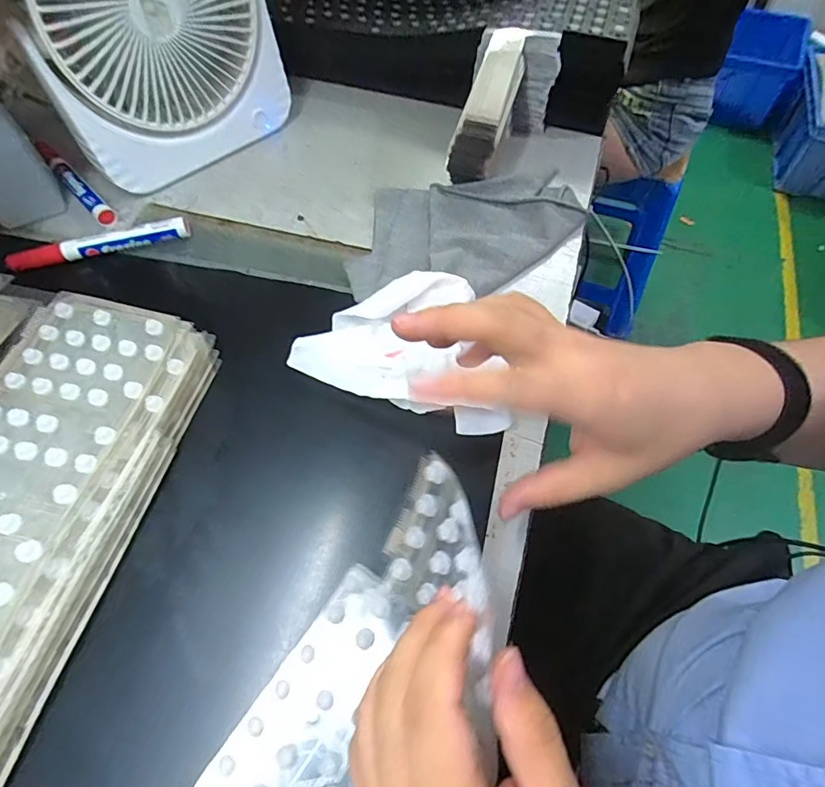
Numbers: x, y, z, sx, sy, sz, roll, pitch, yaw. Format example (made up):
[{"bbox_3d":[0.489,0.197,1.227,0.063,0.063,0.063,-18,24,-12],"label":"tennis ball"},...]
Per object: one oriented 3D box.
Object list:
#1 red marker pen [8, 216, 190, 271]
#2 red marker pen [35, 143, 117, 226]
[{"bbox_3d":[-0.255,-0.122,0.402,0.139,0.013,0.013,-15,59,-7],"label":"red marker pen"},{"bbox_3d":[-0.307,-0.192,0.446,0.017,0.021,0.125,-39,65,-19],"label":"red marker pen"}]

